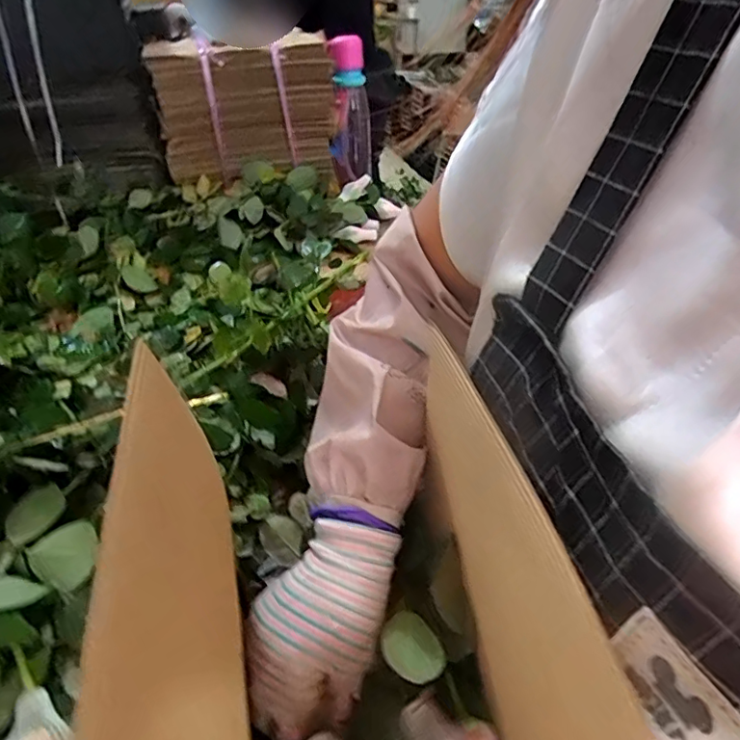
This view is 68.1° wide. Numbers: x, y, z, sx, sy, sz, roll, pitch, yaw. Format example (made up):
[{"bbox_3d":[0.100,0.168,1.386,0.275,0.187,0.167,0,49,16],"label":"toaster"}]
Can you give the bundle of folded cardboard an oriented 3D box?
[{"bbox_3d":[-0.217,-0.459,0.948,0.287,0.194,0.123,-11,40,-17],"label":"bundle of folded cardboard"}]

